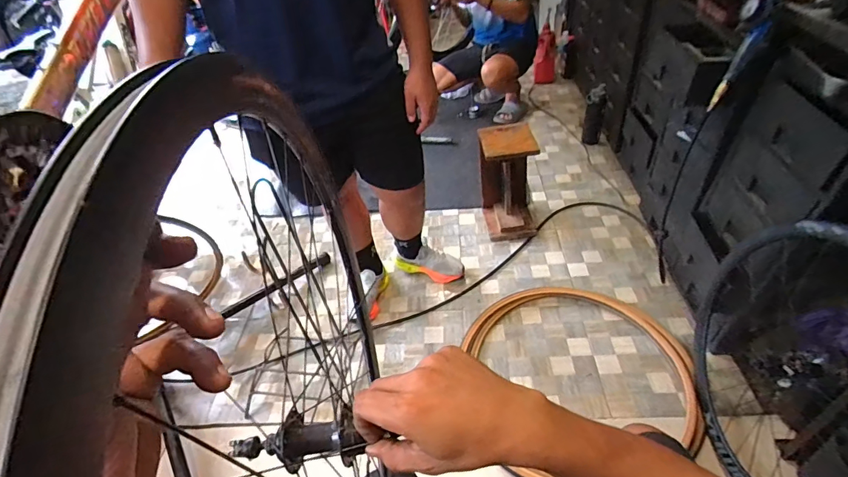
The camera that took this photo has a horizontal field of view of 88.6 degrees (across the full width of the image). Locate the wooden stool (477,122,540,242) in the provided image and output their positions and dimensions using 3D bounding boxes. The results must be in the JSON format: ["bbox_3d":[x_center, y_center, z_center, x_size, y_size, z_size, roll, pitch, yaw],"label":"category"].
[{"bbox_3d":[0.336,-0.222,1.739,0.214,0.402,0.273,-4,43,4],"label":"wooden stool"}]

